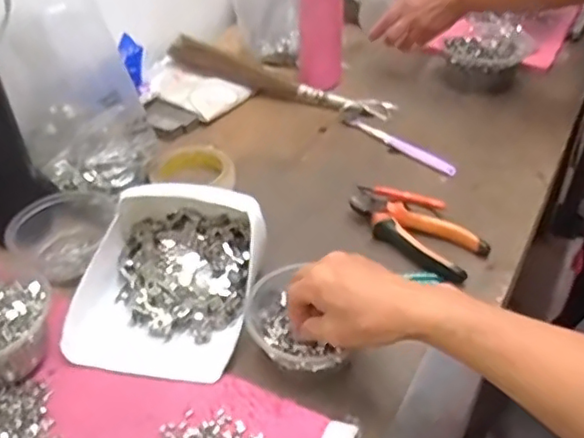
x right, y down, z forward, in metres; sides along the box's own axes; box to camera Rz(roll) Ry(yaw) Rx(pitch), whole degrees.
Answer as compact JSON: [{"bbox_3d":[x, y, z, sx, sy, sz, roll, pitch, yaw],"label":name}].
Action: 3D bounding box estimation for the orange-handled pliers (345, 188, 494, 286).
[{"bbox_3d":[0.121,0.008,0.645,0.160,0.019,0.060,27,47,31],"label":"orange-handled pliers"}]

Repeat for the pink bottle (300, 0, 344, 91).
[{"bbox_3d":[0.041,-0.286,0.856,0.063,0.208,0.041,6,39,10],"label":"pink bottle"}]

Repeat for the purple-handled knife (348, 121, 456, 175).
[{"bbox_3d":[0.140,-0.096,0.784,0.015,0.012,0.165,-29,46,-30],"label":"purple-handled knife"}]

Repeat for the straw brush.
[{"bbox_3d":[-0.028,-0.211,0.893,0.355,0.033,0.048,18,43,19],"label":"straw brush"}]

